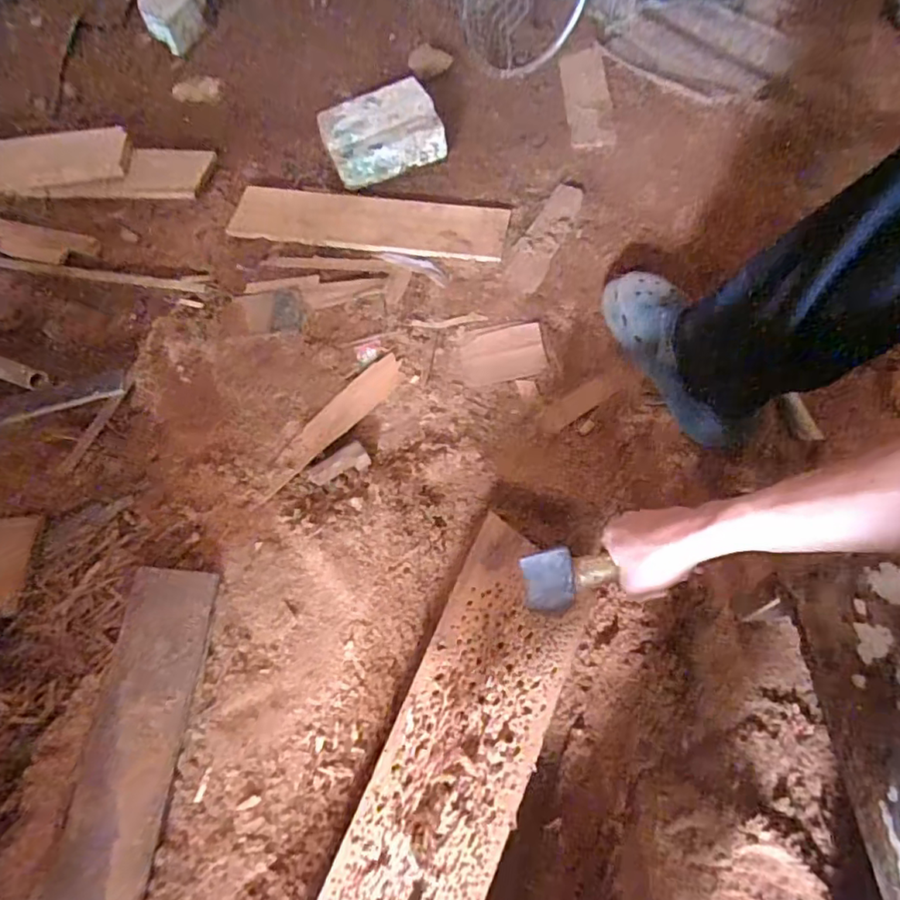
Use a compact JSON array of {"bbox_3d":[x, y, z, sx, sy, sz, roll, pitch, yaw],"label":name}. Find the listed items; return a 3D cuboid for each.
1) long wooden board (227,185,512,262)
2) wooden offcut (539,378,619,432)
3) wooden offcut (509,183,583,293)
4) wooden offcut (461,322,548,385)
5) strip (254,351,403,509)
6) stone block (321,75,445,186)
[{"bbox_3d":[-0.120,-0.341,0.848,0.404,0.011,0.112,10,65,7],"label":"long wooden board"},{"bbox_3d":[0.160,-0.058,0.726,0.116,0.010,0.031,-33,67,-13],"label":"wooden offcut"},{"bbox_3d":[0.139,-0.313,0.833,0.054,0.009,0.208,23,68,13],"label":"wooden offcut"},{"bbox_3d":[0.069,-0.125,0.753,0.107,0.005,0.083,-7,64,-1],"label":"wooden offcut"},{"bbox_3d":[-0.148,-0.035,0.718,0.054,0.004,0.235,39,72,19],"label":"strip"},{"bbox_3d":[-0.105,-0.481,0.880,0.168,0.068,0.124,-23,66,-8],"label":"stone block"}]

